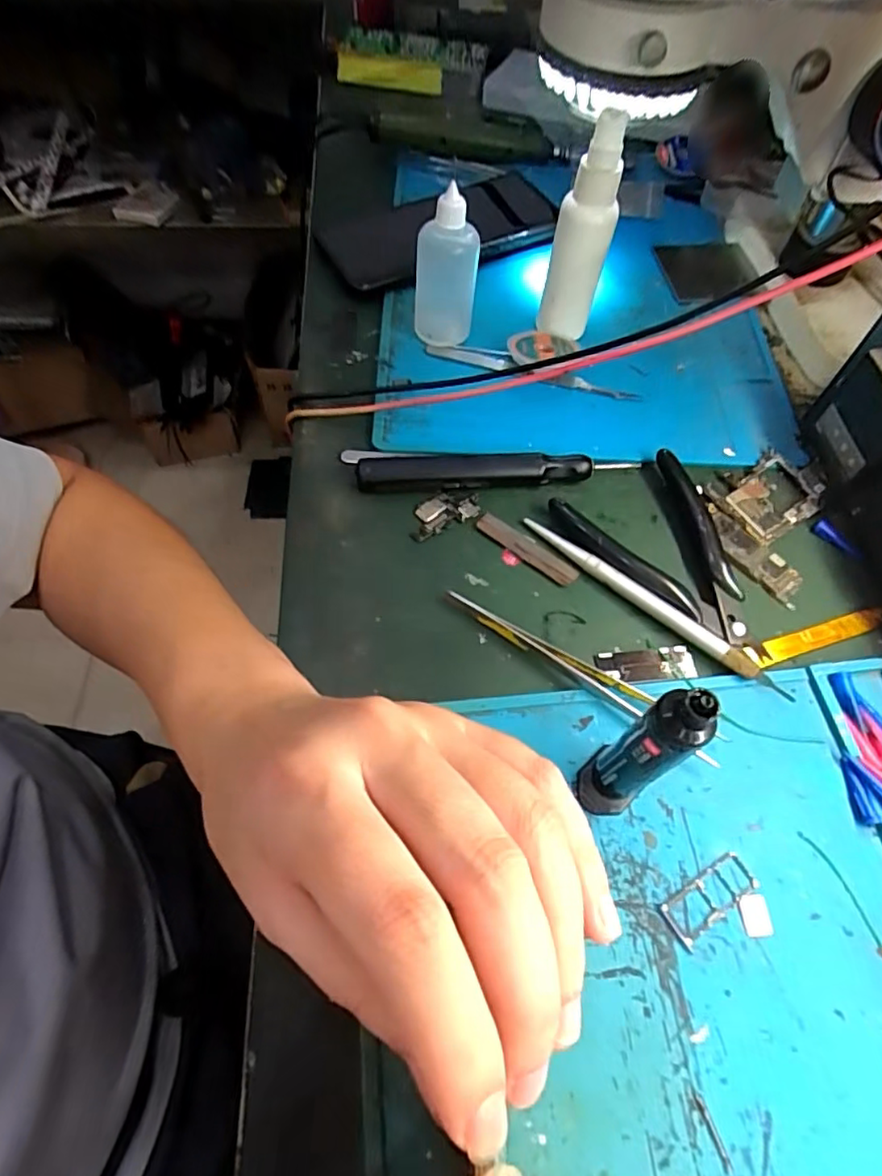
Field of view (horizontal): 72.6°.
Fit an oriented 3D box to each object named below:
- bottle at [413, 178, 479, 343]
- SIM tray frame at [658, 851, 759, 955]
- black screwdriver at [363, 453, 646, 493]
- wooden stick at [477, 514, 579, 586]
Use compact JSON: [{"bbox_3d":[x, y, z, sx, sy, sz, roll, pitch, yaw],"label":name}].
[{"bbox_3d":[0.002,-0.179,0.341,0.033,0.081,0.026,-4,59,-4],"label":"bottle"},{"bbox_3d":[0.101,0.116,0.223,0.040,0.004,0.017,-26,63,-16],"label":"SIM tray frame"},{"bbox_3d":[0.030,-0.062,0.317,0.144,0.017,0.014,-3,59,-4],"label":"black screwdriver"},{"bbox_3d":[0.043,-0.020,0.302,0.056,0.004,0.012,36,64,18],"label":"wooden stick"}]

